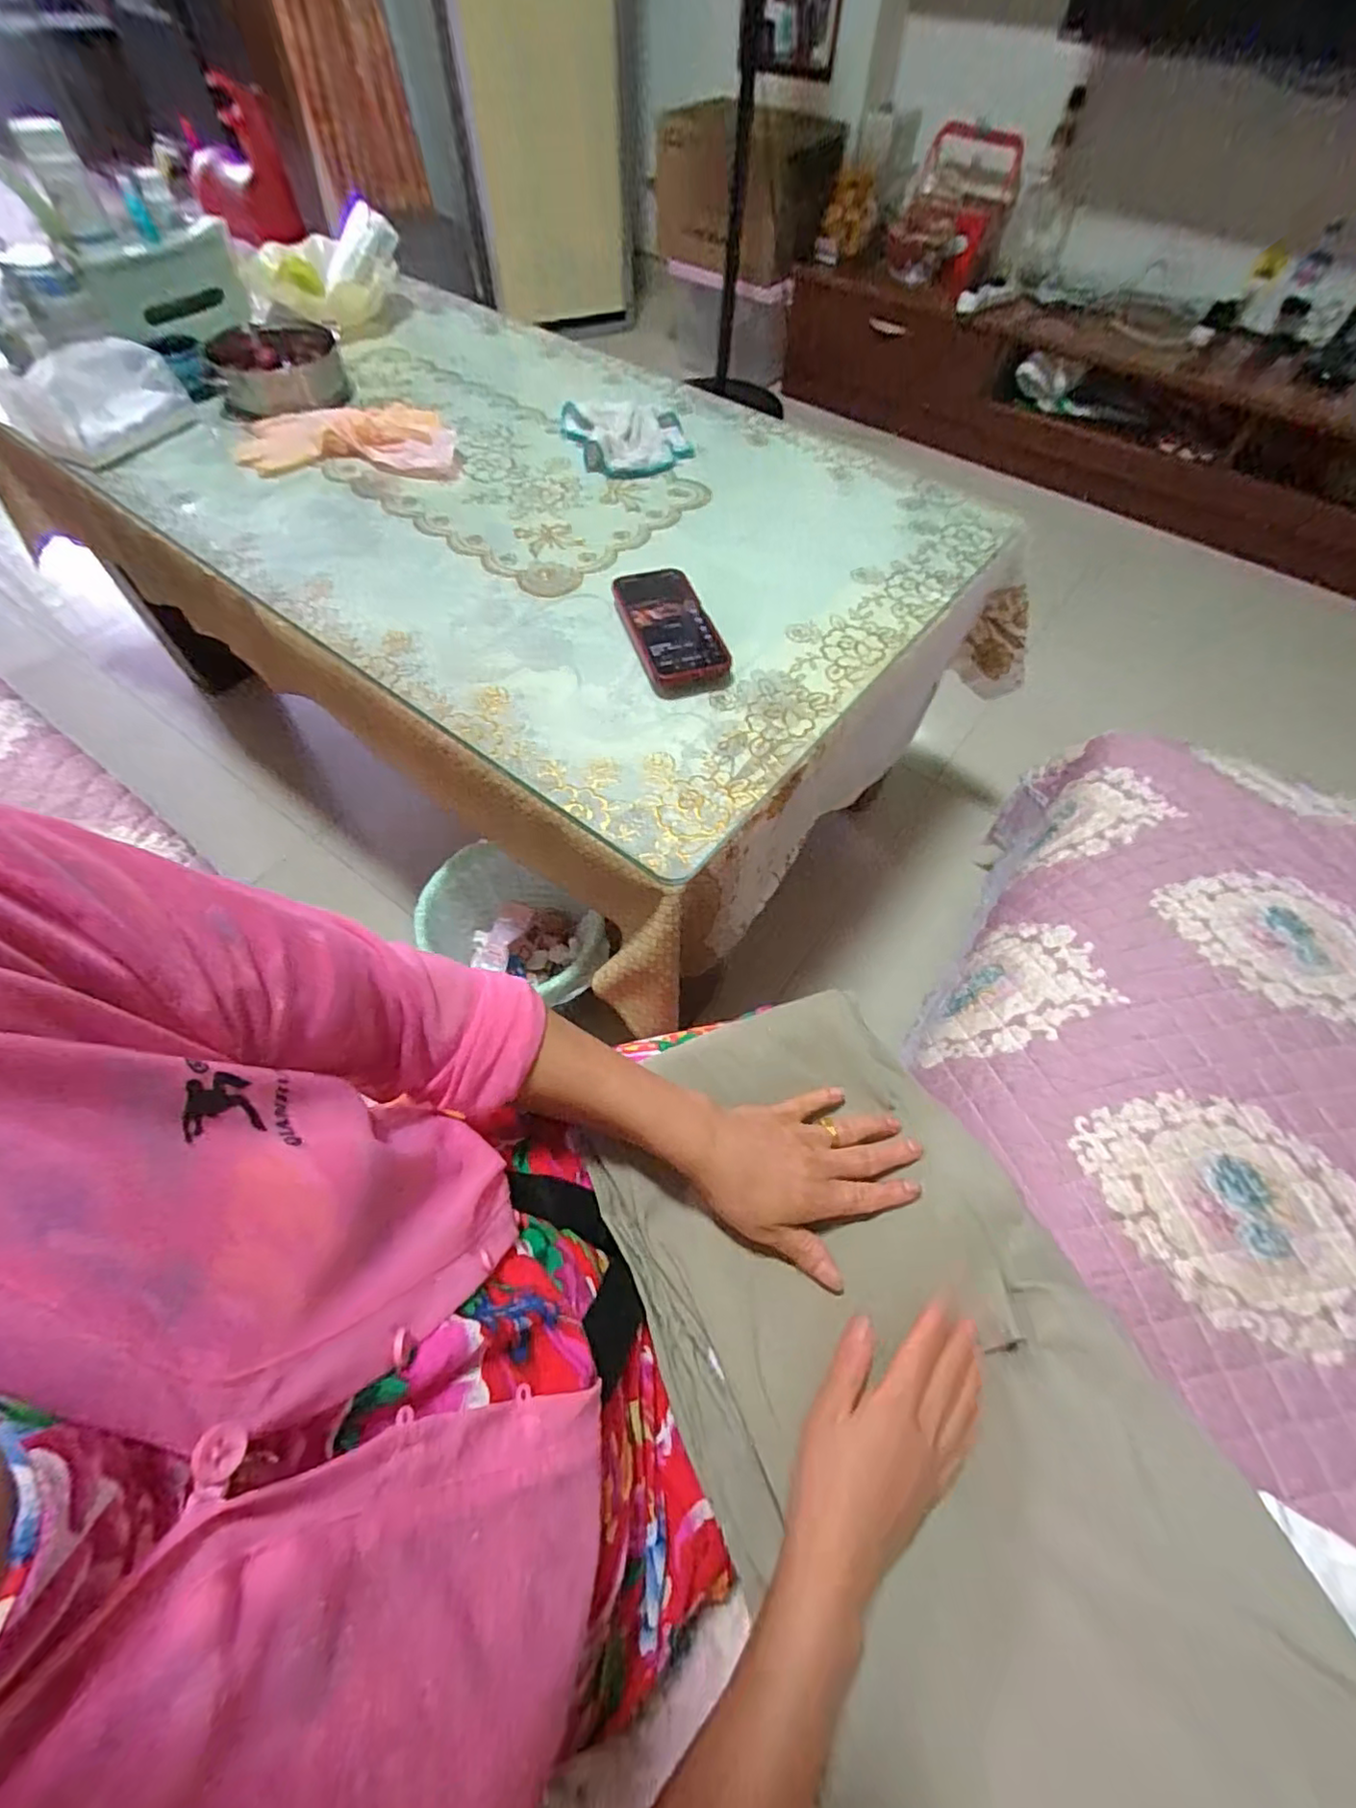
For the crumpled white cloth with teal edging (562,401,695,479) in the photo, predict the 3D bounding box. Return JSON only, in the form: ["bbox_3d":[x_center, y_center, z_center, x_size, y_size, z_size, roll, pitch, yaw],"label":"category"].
[{"bbox_3d":[-0.063,-0.613,0.818,0.147,0.025,0.154,-19,62,-12],"label":"crumpled white cloth with teal edging"}]

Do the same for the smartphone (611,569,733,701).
[{"bbox_3d":[-0.009,-0.274,0.619,0.080,0.016,0.173,-20,65,-2],"label":"smartphone"}]

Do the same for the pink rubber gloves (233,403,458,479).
[{"bbox_3d":[-0.416,-0.584,0.788,0.279,0.038,0.114,-1,59,-2],"label":"pink rubber gloves"}]

